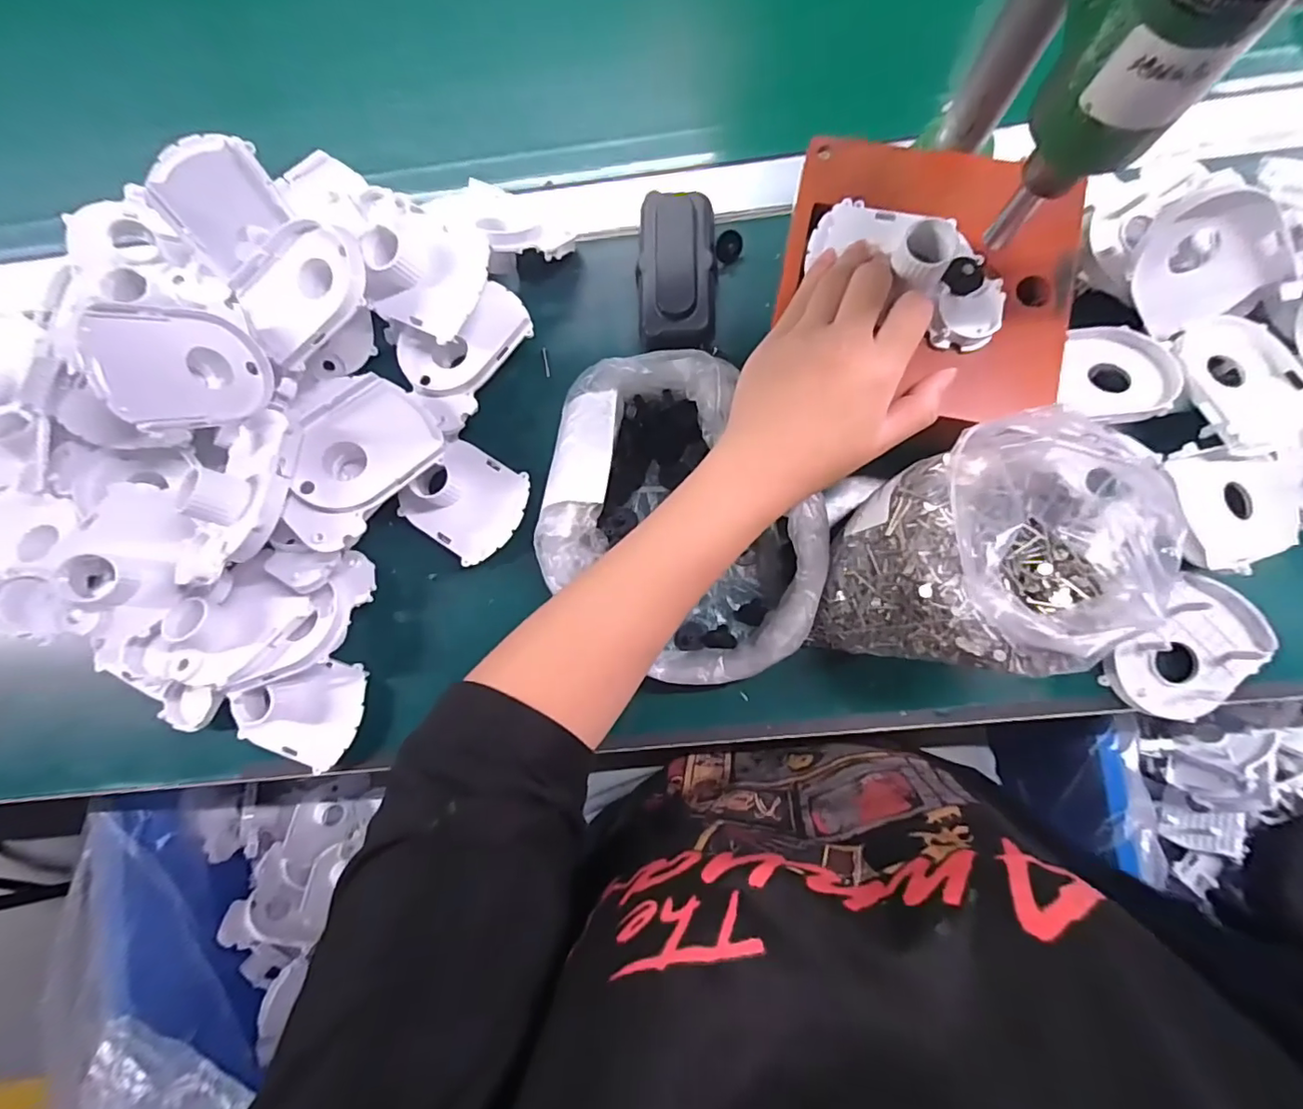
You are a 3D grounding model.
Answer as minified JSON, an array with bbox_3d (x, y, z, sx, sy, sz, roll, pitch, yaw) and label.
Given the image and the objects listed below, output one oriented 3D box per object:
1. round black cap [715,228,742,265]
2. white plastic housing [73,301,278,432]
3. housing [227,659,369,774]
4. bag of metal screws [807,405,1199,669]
[{"bbox_3d":[0.053,-0.210,0.381,0.017,0.009,0.019,8,83,4],"label":"round black cap"},{"bbox_3d":[-0.264,-0.104,0.315,0.020,0.089,0.061,-3,107,19],"label":"white plastic housing"},{"bbox_3d":[-0.228,0.097,0.357,0.079,0.033,0.079,0,83,3],"label":"housing"},{"bbox_3d":[0.172,-0.001,0.287,0.139,0.113,0.115,7,83,4],"label":"bag of metal screws"}]

